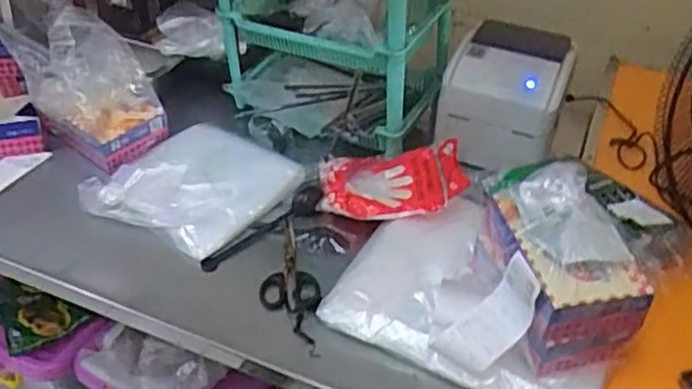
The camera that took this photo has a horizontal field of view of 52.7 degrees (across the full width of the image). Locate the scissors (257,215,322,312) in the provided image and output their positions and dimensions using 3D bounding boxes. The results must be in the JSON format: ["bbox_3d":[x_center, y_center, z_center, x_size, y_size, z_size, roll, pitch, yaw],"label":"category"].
[{"bbox_3d":[-0.075,0.090,0.883,0.069,0.023,0.173,-4,40,-8],"label":"scissors"}]

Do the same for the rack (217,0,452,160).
[{"bbox_3d":[-0.022,-0.263,1.026,0.309,0.309,0.211,19,42,18],"label":"rack"}]

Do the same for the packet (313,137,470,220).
[{"bbox_3d":[0.062,-0.021,0.963,0.193,0.024,0.133,-3,41,4],"label":"packet"}]

